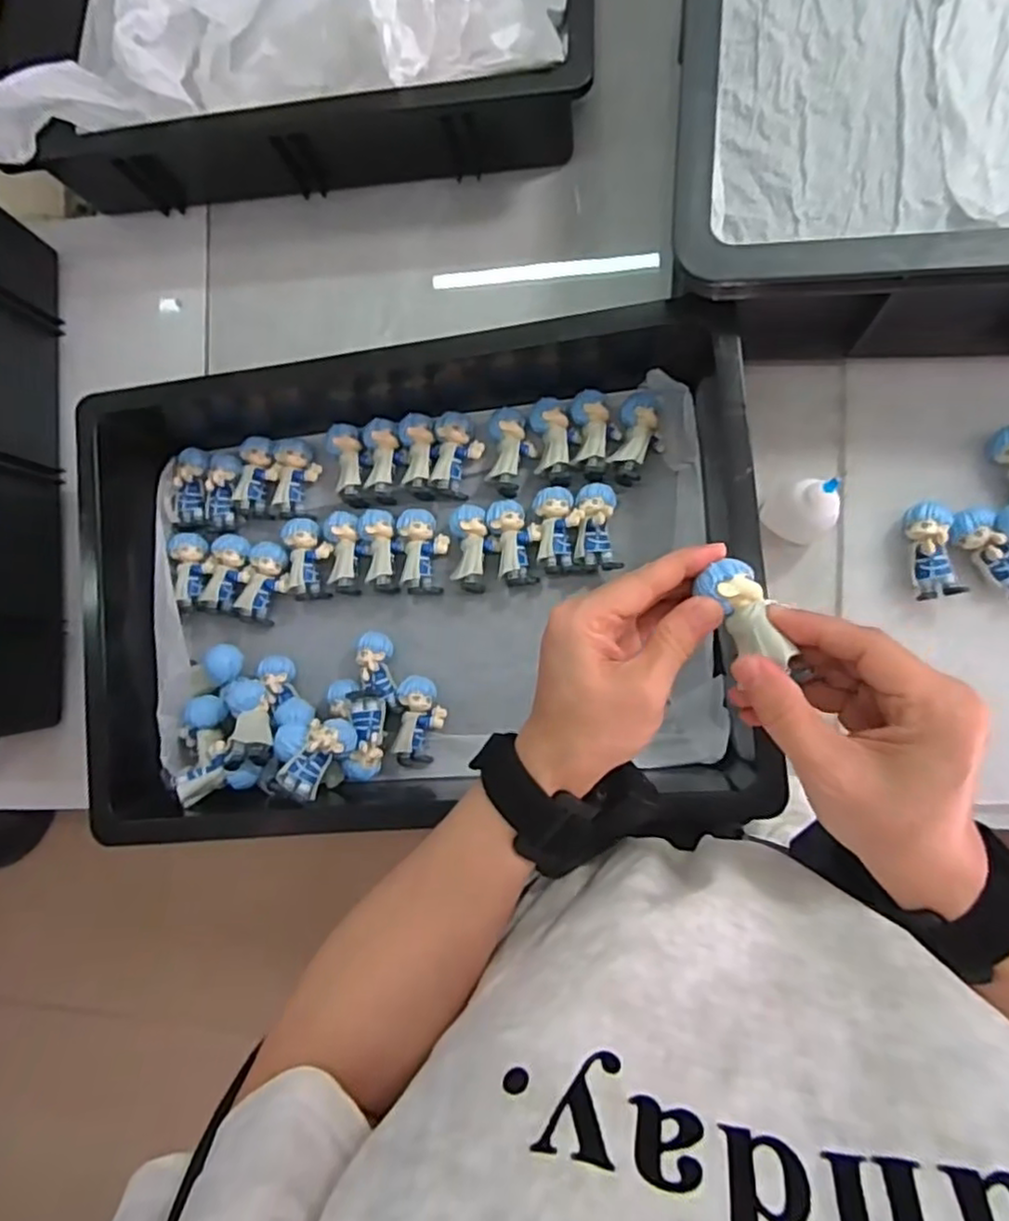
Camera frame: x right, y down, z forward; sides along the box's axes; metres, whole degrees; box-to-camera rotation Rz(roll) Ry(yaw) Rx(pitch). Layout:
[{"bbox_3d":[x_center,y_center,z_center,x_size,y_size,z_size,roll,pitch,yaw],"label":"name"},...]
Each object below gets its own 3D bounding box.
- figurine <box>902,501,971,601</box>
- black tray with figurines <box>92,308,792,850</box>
[{"bbox_3d":[0.282,-0.040,0.441,0.028,0.028,0.063,-9,86,10],"label":"figurine"},{"bbox_3d":[-0.066,-0.025,0.474,0.453,0.089,0.322,-4,86,10],"label":"black tray with figurines"}]

